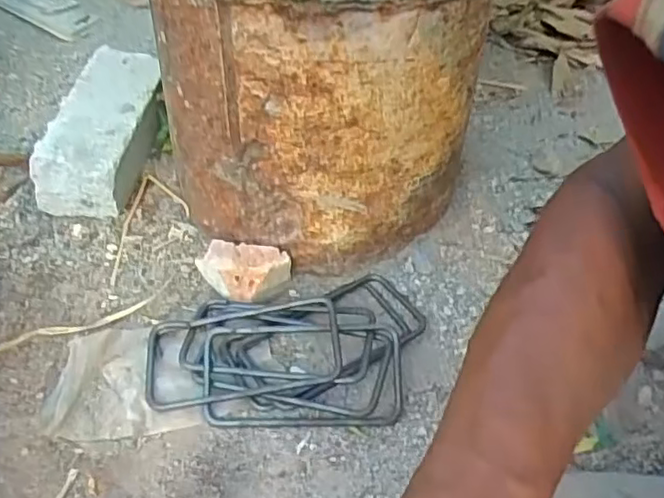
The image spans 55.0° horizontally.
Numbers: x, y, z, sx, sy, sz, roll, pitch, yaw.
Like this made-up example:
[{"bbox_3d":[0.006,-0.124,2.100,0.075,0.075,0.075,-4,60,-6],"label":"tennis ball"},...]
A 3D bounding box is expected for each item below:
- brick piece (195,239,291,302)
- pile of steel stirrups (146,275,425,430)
[{"bbox_3d":[-0.075,0.020,0.532,0.078,0.040,0.036,4,41,1],"label":"brick piece"},{"bbox_3d":[-0.032,0.072,0.489,0.215,0.028,0.130,-5,41,-9],"label":"pile of steel stirrups"}]

